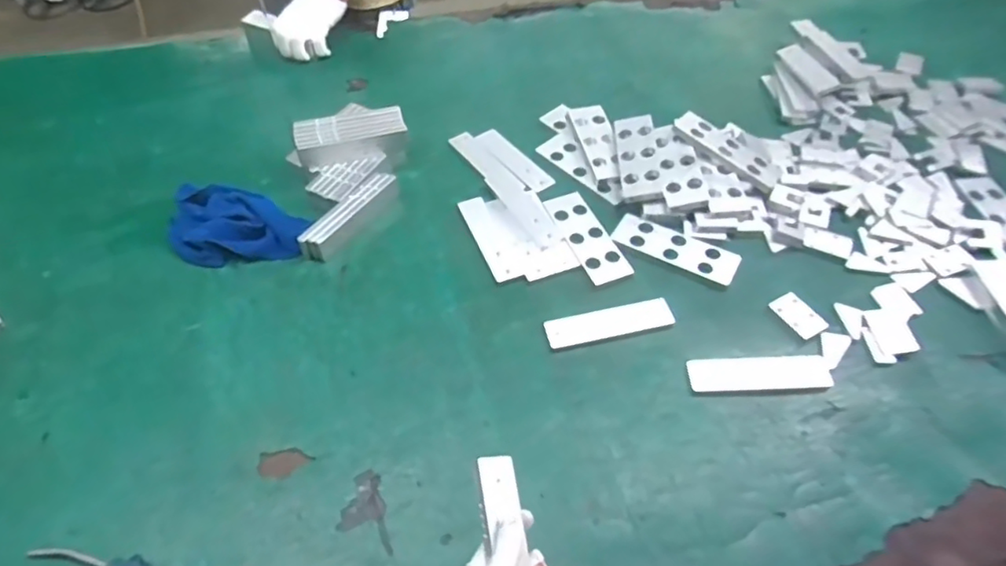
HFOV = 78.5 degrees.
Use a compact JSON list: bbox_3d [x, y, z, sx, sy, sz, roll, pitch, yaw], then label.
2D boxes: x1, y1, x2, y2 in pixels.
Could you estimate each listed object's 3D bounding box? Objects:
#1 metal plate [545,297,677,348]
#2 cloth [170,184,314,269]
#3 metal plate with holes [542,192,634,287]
[{"bbox_3d":[0.131,0.048,0.761,0.154,0.012,0.041,-9,54,-6],"label":"metal plate"},{"bbox_3d":[-0.376,-0.078,0.854,0.210,0.033,0.127,7,54,6],"label":"cloth"},{"bbox_3d":[0.116,-0.065,0.850,0.059,0.009,0.165,-19,55,-13],"label":"metal plate with holes"}]

